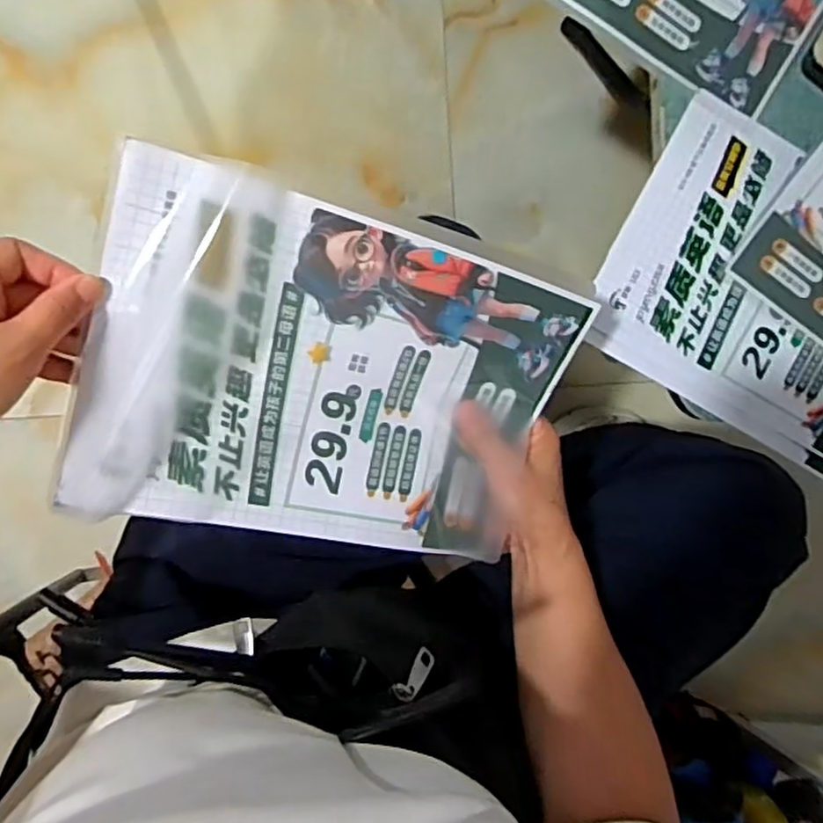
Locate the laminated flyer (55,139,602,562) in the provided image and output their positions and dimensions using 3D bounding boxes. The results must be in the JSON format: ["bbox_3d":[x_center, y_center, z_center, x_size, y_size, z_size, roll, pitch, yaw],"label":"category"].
[{"bbox_3d":[-0.046,-0.015,0.424,0.286,0.035,0.209,14,104,-24],"label":"laminated flyer"}]

